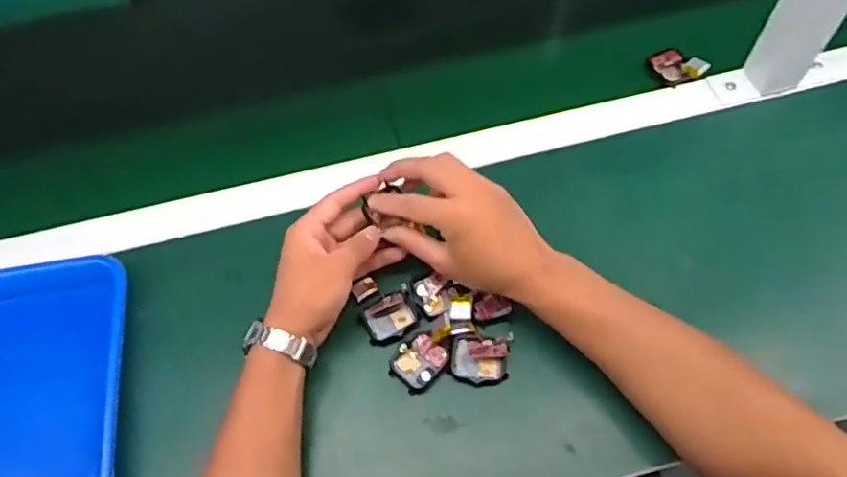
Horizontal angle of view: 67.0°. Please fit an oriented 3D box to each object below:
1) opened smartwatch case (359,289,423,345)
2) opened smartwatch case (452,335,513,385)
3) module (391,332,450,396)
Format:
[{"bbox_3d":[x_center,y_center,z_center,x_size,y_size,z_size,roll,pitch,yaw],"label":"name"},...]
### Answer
[{"bbox_3d":[-0.028,0.066,0.542,0.044,0.009,0.040,-20,62,-7],"label":"opened smartwatch case"},{"bbox_3d":[0.046,0.096,0.518,0.046,0.015,0.038,7,62,7],"label":"opened smartwatch case"},{"bbox_3d":[-0.005,0.101,0.525,0.039,0.006,0.043,37,70,20],"label":"module"}]

